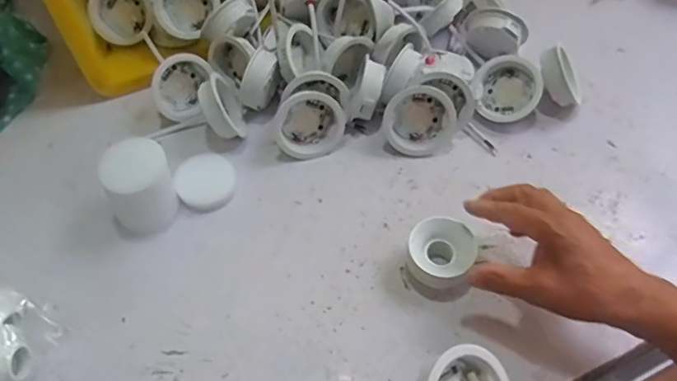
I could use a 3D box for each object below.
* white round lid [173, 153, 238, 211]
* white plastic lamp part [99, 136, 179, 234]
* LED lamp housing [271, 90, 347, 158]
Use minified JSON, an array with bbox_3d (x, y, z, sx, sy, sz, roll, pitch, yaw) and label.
[{"bbox_3d":[-0.133,-0.009,0.543,0.059,0.009,0.067,-12,54,-6],"label":"white round lid"},{"bbox_3d":[-0.182,-0.004,0.496,0.064,0.074,0.052,-32,59,-20],"label":"white plastic lamp part"},{"bbox_3d":[-0.030,-0.068,0.562,0.070,0.068,0.026,-3,14,-13],"label":"LED lamp housing"}]

